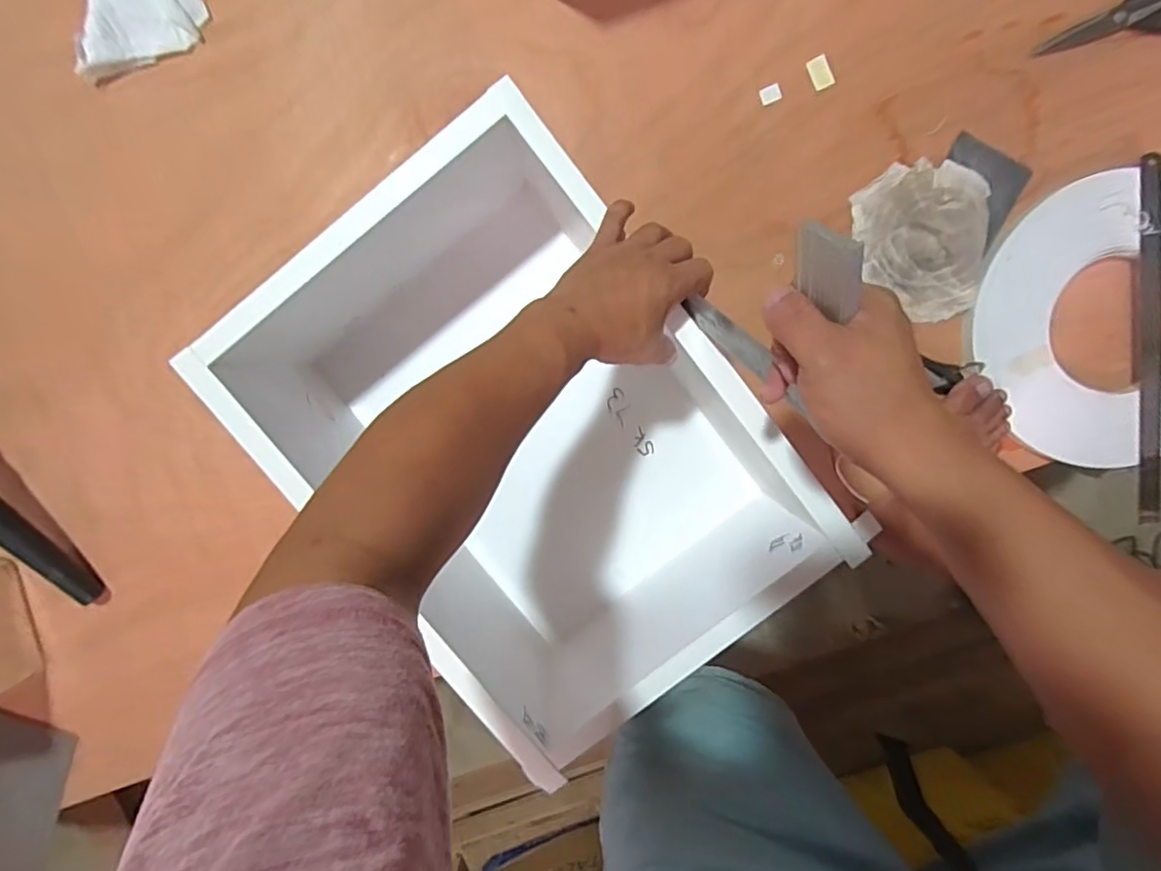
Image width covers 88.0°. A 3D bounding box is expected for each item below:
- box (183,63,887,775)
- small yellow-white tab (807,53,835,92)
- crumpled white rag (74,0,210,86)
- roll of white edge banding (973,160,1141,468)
[{"bbox_3d":[-0.050,0.005,0.621,0.361,0.231,0.544,-39,94,3],"label":"box"},{"bbox_3d":[0.275,-0.415,0.687,0.025,0.004,0.035,-23,95,2],"label":"small yellow-white tab"},{"bbox_3d":[-0.478,-0.464,0.654,0.101,0.034,0.161,15,98,-2],"label":"crumpled white rag"},{"bbox_3d":[0.628,-0.135,0.698,0.327,0.024,0.318,0,98,0],"label":"roll of white edge banding"}]

